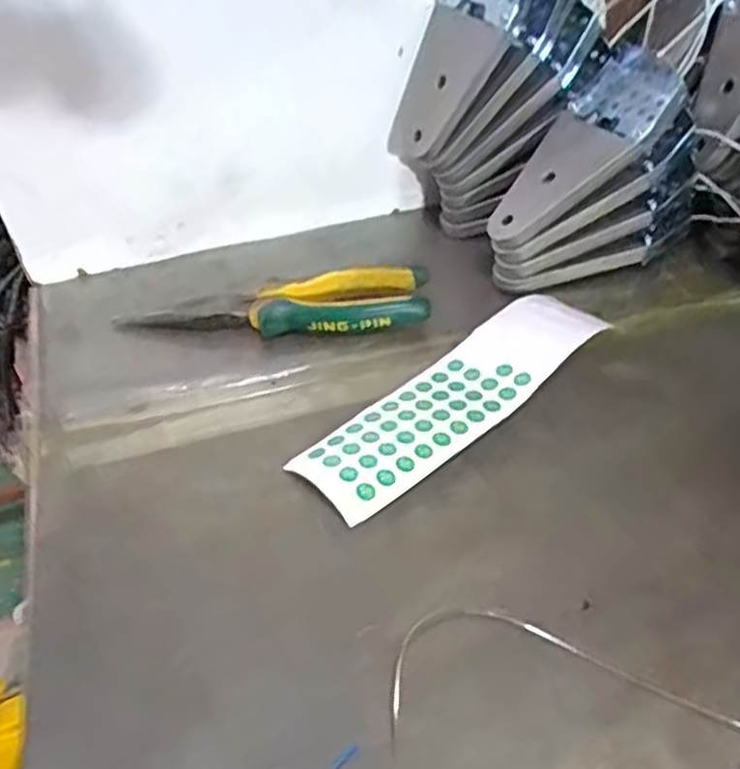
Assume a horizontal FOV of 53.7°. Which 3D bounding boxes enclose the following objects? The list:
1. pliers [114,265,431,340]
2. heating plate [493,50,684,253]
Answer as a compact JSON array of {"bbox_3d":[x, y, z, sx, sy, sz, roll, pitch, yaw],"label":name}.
[{"bbox_3d":[-0.062,-0.048,0.459,0.192,0.025,0.044,-2,42,0],"label":"pliers"},{"bbox_3d":[0.131,-0.144,0.458,0.143,0.013,0.063,-47,53,8],"label":"heating plate"}]

